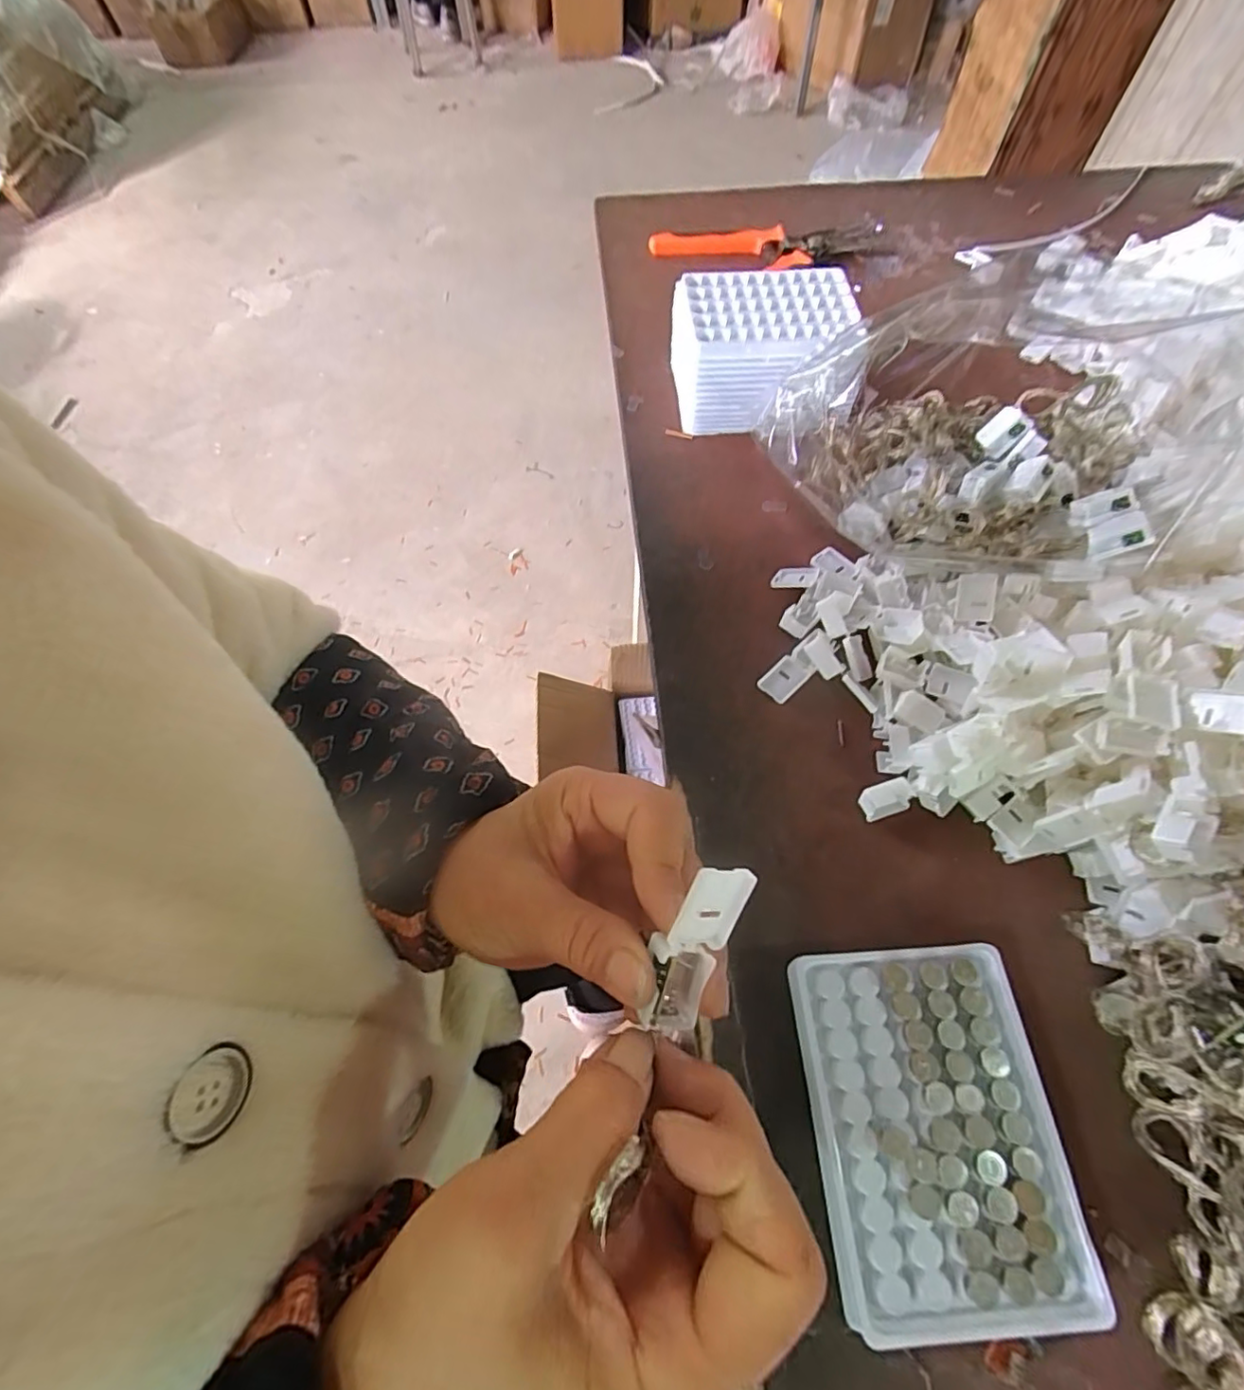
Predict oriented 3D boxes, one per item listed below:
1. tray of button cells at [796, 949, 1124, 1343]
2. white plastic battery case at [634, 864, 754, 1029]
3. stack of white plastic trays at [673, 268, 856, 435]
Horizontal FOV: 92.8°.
[{"bbox_3d":[0.131,0.181,0.253,0.099,0.024,0.129,-3,63,-1],"label":"tray of button cells"},{"bbox_3d":[0.021,0.074,0.178,0.021,0.013,0.054,16,102,-26],"label":"white plastic battery case"},{"bbox_3d":[0.106,-0.259,0.455,0.130,0.073,0.104,-9,63,-4],"label":"stack of white plastic trays"}]

